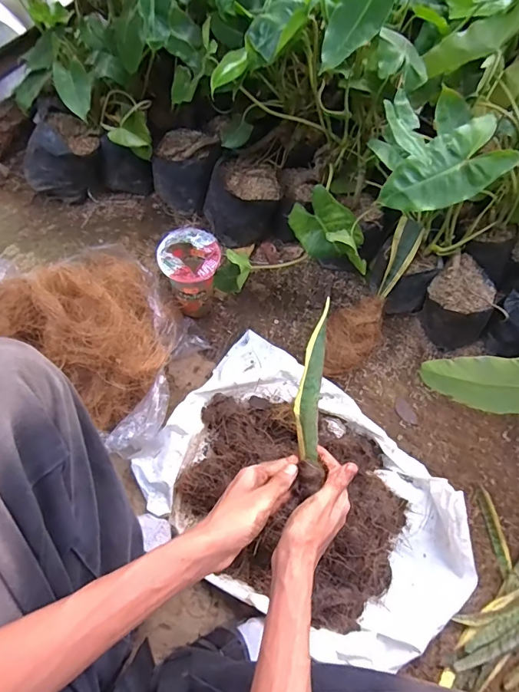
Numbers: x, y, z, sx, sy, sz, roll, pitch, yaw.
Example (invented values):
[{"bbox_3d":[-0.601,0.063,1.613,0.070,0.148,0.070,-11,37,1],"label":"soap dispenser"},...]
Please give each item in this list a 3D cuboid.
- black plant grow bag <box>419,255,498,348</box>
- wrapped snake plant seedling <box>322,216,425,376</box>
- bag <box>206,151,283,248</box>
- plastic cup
[{"bbox_3d":[0.333,-0.062,0.731,0.113,0.121,0.119,-42,76,-15],"label":"black plant grow bag"},{"bbox_3d":[0.186,-0.076,0.729,0.095,0.090,0.284,29,90,9],"label":"wrapped snake plant seedling"},{"bbox_3d":[-0.033,-0.262,0.786,0.119,0.129,0.116,-24,72,-10],"label":"bag"},{"bbox_3d":[-0.105,-0.111,0.706,0.087,0.166,0.090,1,70,-2],"label":"plastic cup"}]

